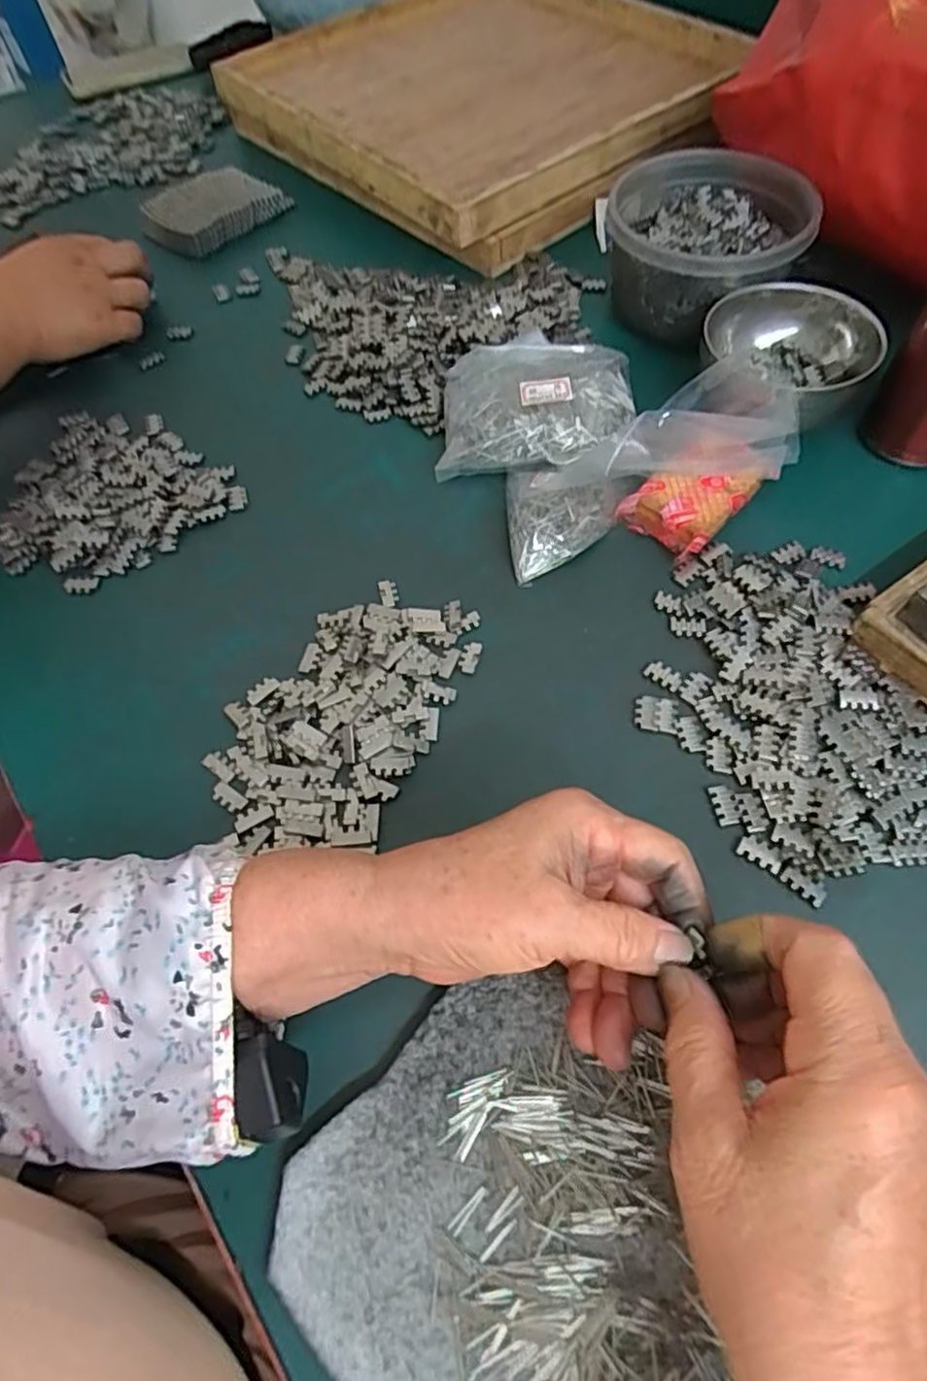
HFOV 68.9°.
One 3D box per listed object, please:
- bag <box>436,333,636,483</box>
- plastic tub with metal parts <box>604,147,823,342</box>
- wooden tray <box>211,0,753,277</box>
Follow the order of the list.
[{"bbox_3d":[0.049,-0.199,0.467,0.126,0.038,0.112,1,60,4],"label":"bag"},{"bbox_3d":[0.180,-0.332,0.508,0.137,0.067,0.137,-2,60,3],"label":"plastic tub with metal parts"},{"bbox_3d":[0.025,-0.604,0.671,0.373,0.061,0.447,-36,64,-16],"label":"wooden tray"}]

